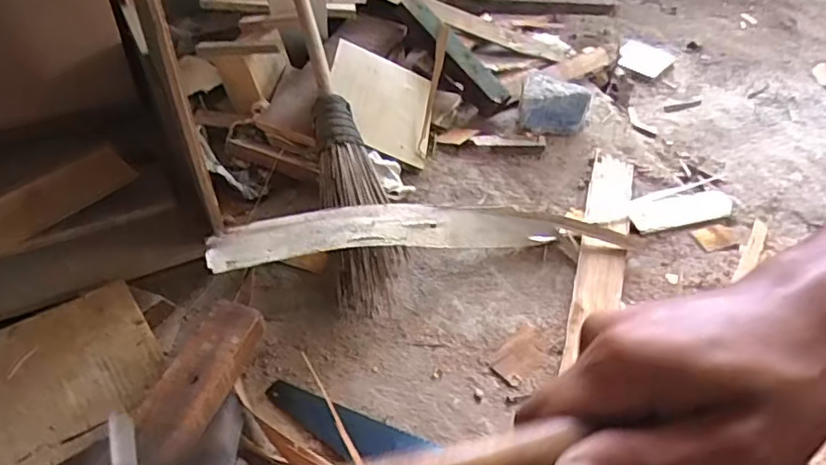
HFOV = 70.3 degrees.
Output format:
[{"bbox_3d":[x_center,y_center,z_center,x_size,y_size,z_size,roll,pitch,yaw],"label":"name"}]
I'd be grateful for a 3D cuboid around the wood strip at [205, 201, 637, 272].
[{"bbox_3d":[0.030,0.006,0.827,0.598,0.060,0.096,-2,43,-22],"label":"wood strip"}]

